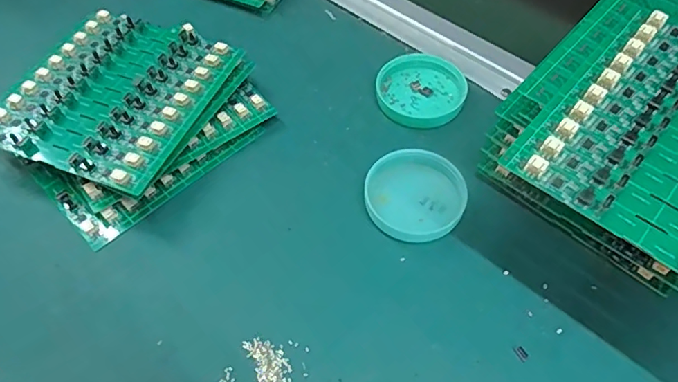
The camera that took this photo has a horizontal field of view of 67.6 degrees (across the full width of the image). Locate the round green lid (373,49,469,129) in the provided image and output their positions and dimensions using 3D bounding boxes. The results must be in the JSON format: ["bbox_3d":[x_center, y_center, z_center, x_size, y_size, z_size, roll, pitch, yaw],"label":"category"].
[{"bbox_3d":[0.062,-0.079,0.386,0.064,0.011,0.065,-1,56,1],"label":"round green lid"}]

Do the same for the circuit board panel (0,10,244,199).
[{"bbox_3d":[-0.154,-0.069,0.353,0.127,0.012,0.139,19,58,12],"label":"circuit board panel"}]

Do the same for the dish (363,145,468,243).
[{"bbox_3d":[0.050,0.002,0.331,0.062,0.013,0.062,-1,56,1],"label":"dish"}]

